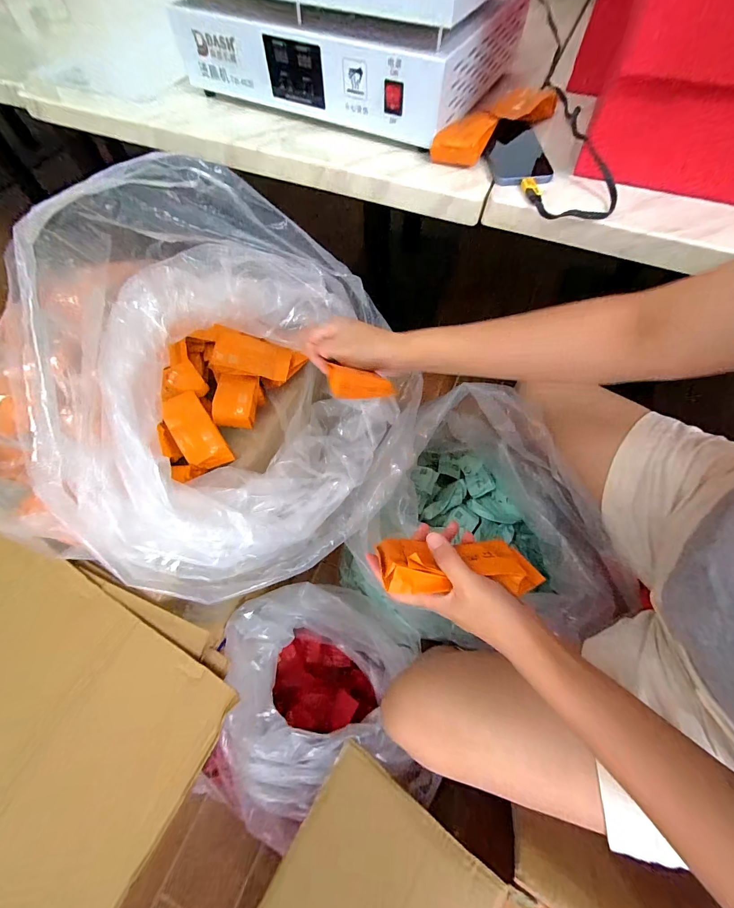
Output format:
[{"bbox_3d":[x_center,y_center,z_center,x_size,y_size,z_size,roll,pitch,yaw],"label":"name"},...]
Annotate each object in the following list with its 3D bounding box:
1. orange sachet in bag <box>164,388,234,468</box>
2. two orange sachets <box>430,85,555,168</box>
[{"bbox_3d":[-0.245,-0.032,0.491,0.055,0.025,0.124,-32,68,-14],"label":"orange sachet in bag"},{"bbox_3d":[0.178,-0.458,0.483,0.224,0.033,0.067,-41,70,-18],"label":"two orange sachets"}]

